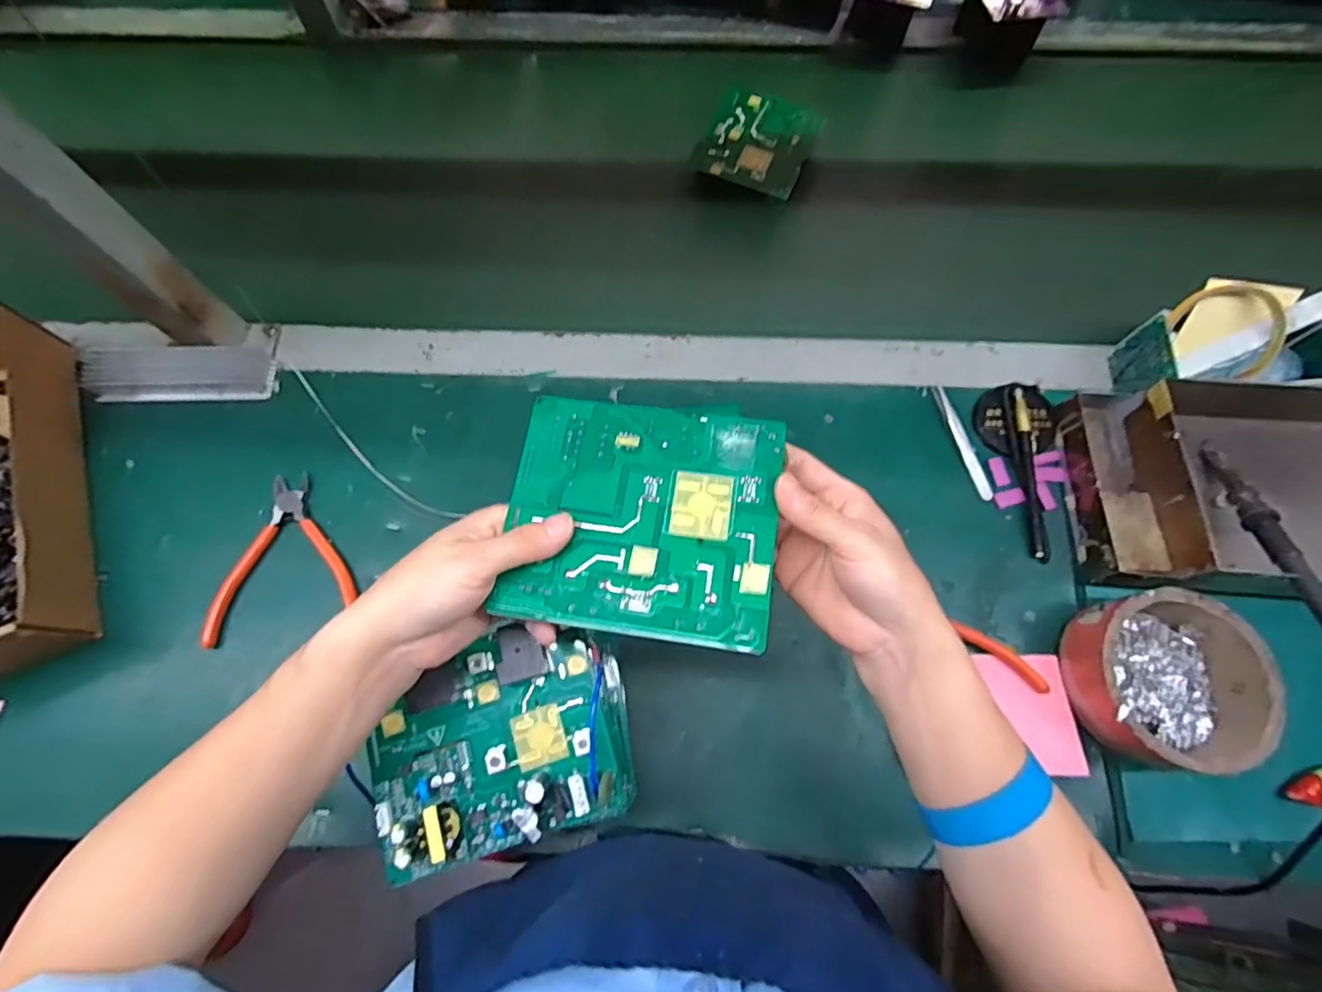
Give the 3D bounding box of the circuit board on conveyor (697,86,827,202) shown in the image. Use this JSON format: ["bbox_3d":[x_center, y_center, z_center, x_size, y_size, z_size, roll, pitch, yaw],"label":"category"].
[{"bbox_3d":[0.104,-0.375,0.627,0.109,0.005,0.118,22,75,7],"label":"circuit board on conveyor"}]

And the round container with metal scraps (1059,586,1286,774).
[{"bbox_3d":[0.373,0.135,0.440,0.119,0.056,0.118,6,72,2],"label":"round container with metal scraps"}]

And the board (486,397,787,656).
[{"bbox_3d":[-0.009,0.009,0.290,0.128,0.009,0.115,8,72,3],"label":"board"}]

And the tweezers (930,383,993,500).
[{"bbox_3d":[0.269,-0.049,0.527,0.015,0.010,0.109,-17,72,-5],"label":"tweezers"}]

